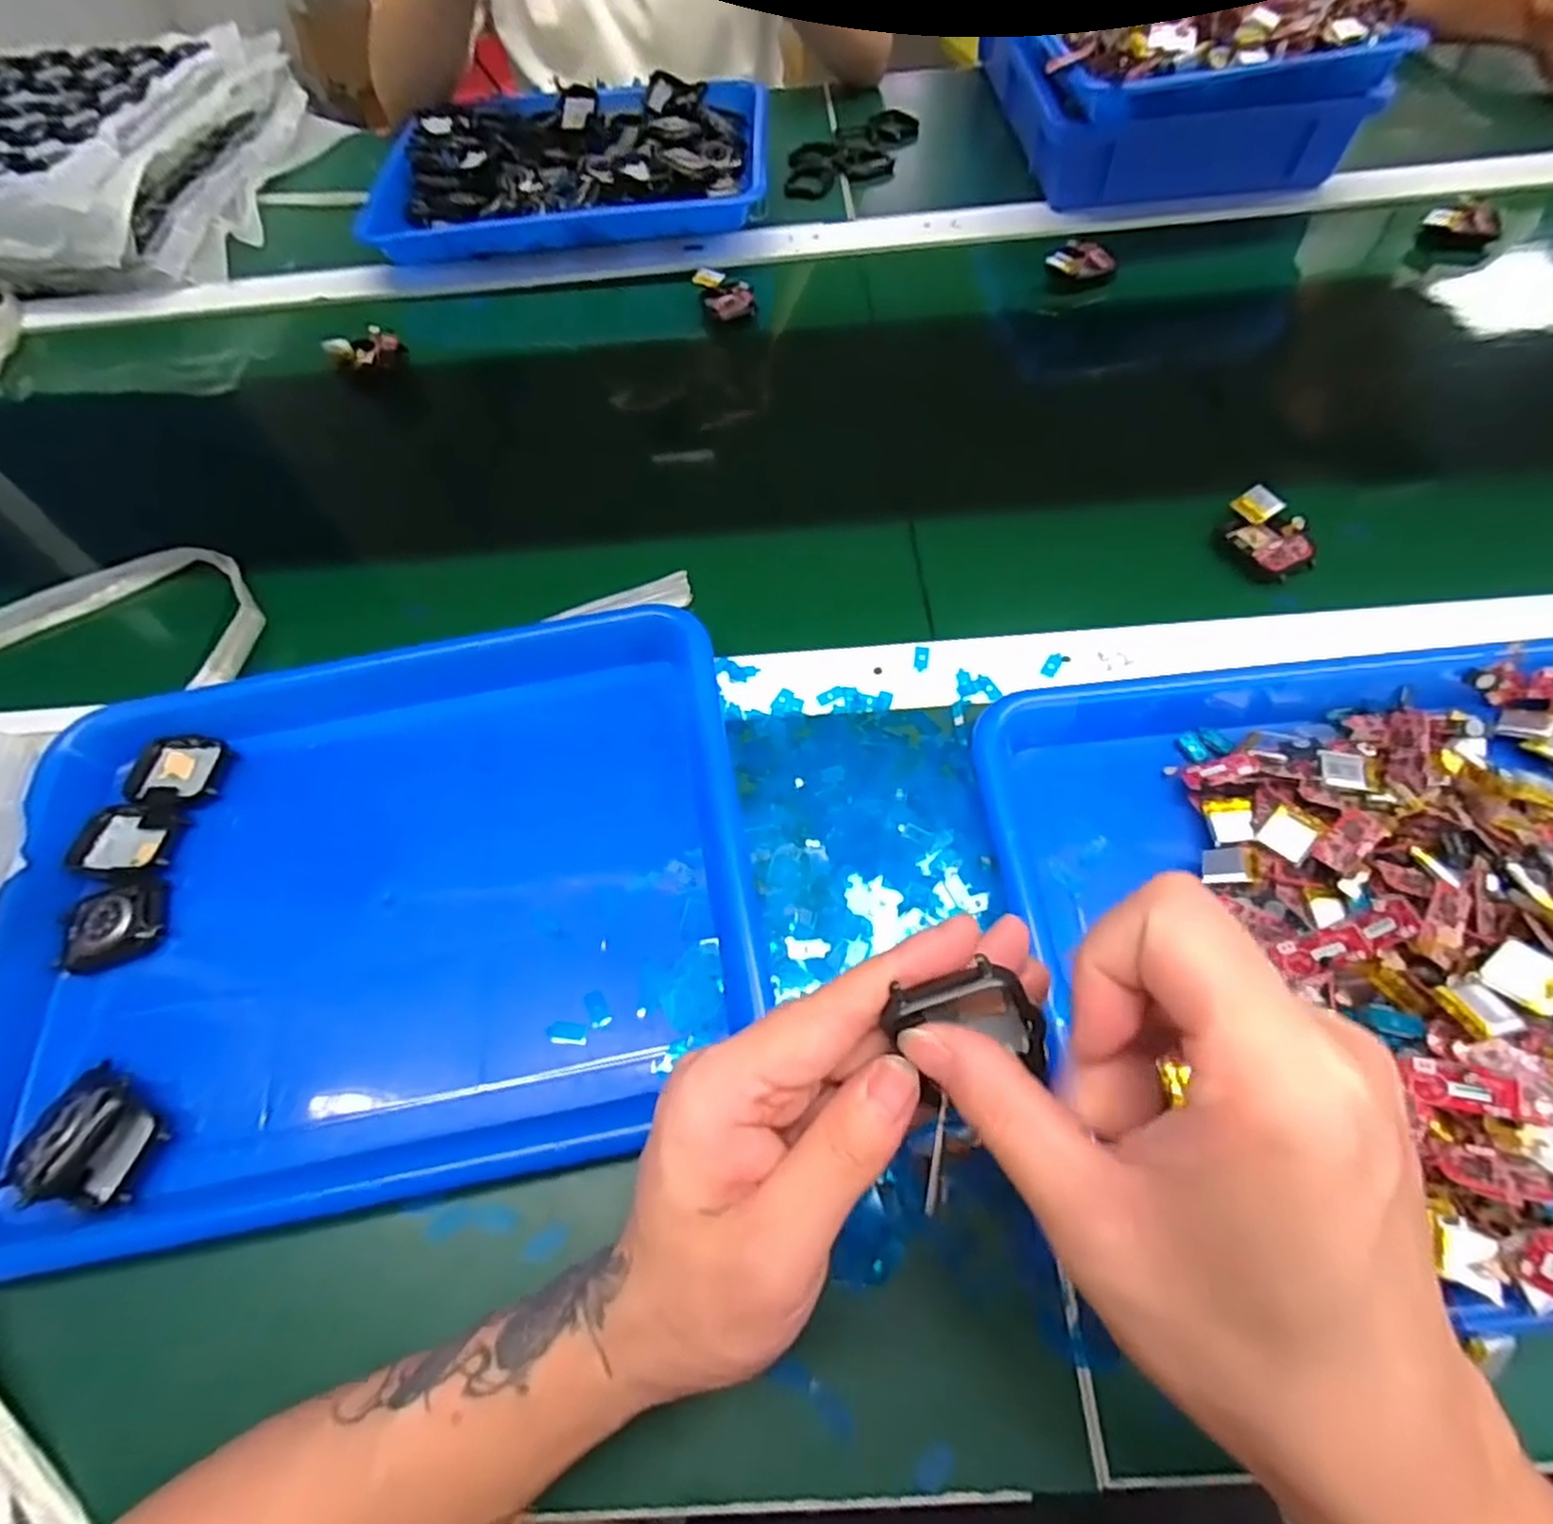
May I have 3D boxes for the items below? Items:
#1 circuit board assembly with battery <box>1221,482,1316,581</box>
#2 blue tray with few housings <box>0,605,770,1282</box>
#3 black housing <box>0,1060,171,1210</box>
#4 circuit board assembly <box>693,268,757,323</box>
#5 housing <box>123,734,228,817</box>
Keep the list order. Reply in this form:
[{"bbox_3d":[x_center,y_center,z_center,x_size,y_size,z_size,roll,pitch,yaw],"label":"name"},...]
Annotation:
[{"bbox_3d":[0.276,-0.129,0.420,0.035,0.011,0.056,-18,62,-6],"label":"circuit board assembly with battery"},{"bbox_3d":[-0.178,0.059,0.342,0.325,0.041,0.248,-10,61,-1],"label":"blue tray with few housings"},{"bbox_3d":[-0.272,0.153,0.302,0.047,0.021,0.046,19,64,14],"label":"black housing"},{"bbox_3d":[-0.039,-0.357,0.571,0.033,0.016,0.048,-24,62,-9],"label":"circuit board assembly"},{"bbox_3d":[-0.310,0.005,0.388,0.041,0.009,0.042,5,62,7],"label":"housing"}]

